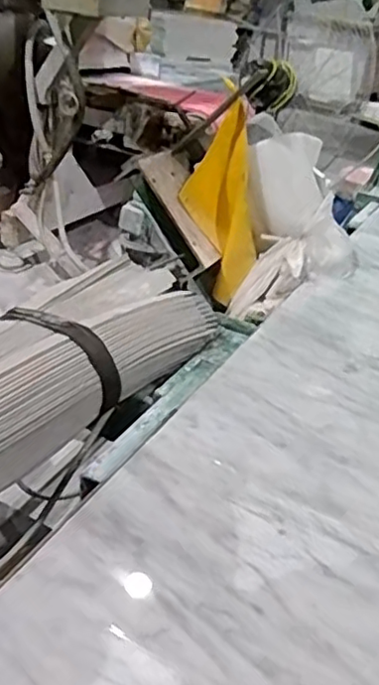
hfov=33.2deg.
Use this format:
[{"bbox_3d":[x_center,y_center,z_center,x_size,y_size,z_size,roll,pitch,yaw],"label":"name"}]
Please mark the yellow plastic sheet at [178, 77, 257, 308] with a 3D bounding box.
[{"bbox_3d":[0.085,-0.330,1.554,0.187,0.422,0.110,20,32,19],"label":"yellow plastic sheet"}]

